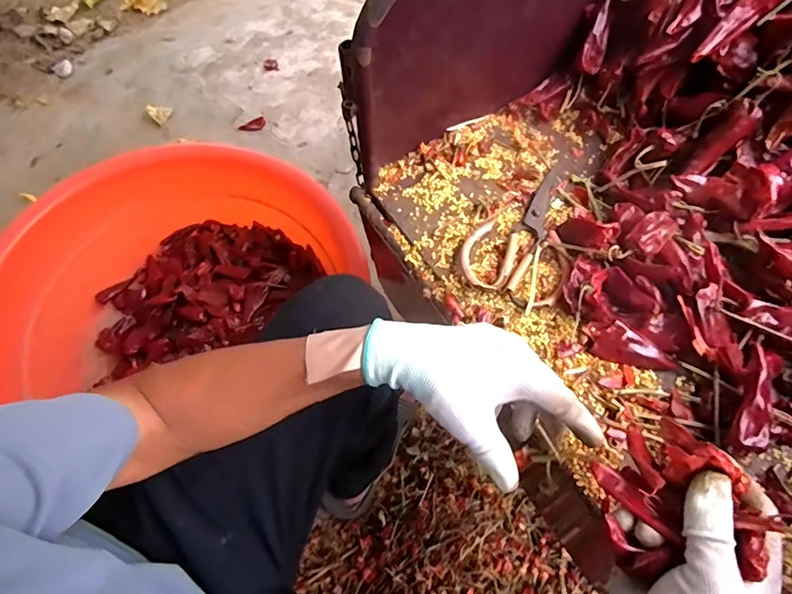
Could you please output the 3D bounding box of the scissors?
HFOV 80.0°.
[{"bbox_3d":[0.146,-0.071,0.504,0.105,0.017,0.183,26,67,17],"label":"scissors"}]

